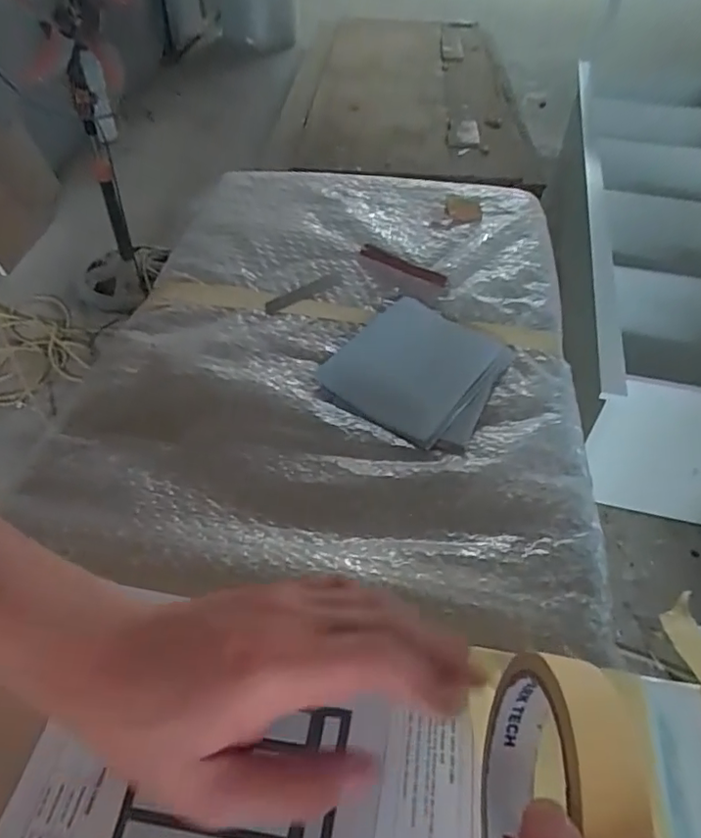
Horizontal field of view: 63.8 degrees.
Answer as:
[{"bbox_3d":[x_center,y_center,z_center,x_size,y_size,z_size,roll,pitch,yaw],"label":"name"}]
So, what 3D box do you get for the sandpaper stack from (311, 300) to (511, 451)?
[{"bbox_3d":[0.058,-0.049,0.490,0.140,0.015,0.160,25,50,20],"label":"sandpaper stack"}]

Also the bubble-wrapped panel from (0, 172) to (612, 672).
[{"bbox_3d":[-0.003,-0.108,0.555,0.409,0.019,0.584,6,44,5],"label":"bubble-wrapped panel"}]

